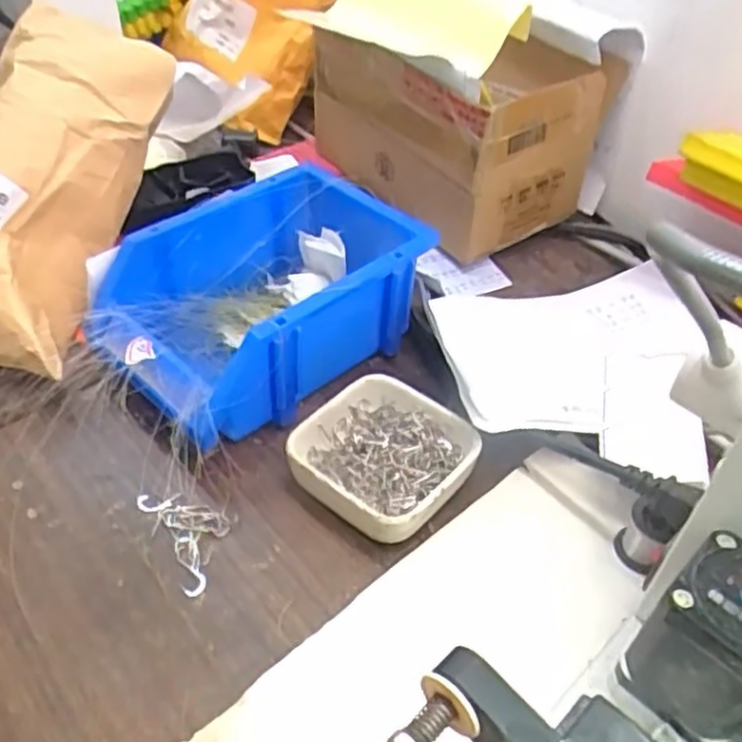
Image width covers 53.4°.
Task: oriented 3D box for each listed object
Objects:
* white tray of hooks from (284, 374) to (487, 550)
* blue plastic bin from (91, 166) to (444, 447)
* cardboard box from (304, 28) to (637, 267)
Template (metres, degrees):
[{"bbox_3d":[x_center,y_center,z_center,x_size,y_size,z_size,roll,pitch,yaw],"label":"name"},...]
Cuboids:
[{"bbox_3d":[0.008,0.048,0.391,0.086,0.031,0.085,32,51,27],"label":"white tray of hooks"},{"bbox_3d":[-0.064,-0.044,0.445,0.125,0.072,0.191,35,51,29],"label":"blue plastic bin"},{"bbox_3d":[0.054,-0.187,0.570,0.145,0.147,0.196,-26,51,-29],"label":"cardboard box"}]

